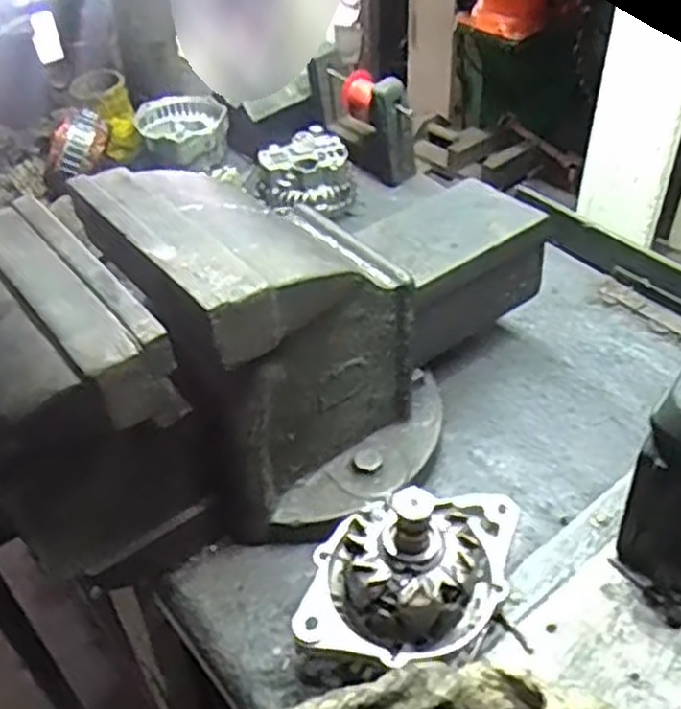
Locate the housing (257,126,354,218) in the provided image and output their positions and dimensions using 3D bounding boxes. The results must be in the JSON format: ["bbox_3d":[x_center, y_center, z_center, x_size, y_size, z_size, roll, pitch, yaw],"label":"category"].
[{"bbox_3d":[-0.043,-0.228,0.977,0.118,0.066,0.116,-6,43,-3],"label":"housing"}]

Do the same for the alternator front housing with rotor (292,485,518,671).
[{"bbox_3d":[0.048,0.135,0.523,0.132,0.114,0.130,7,44,11],"label":"alternator front housing with rotor"}]

